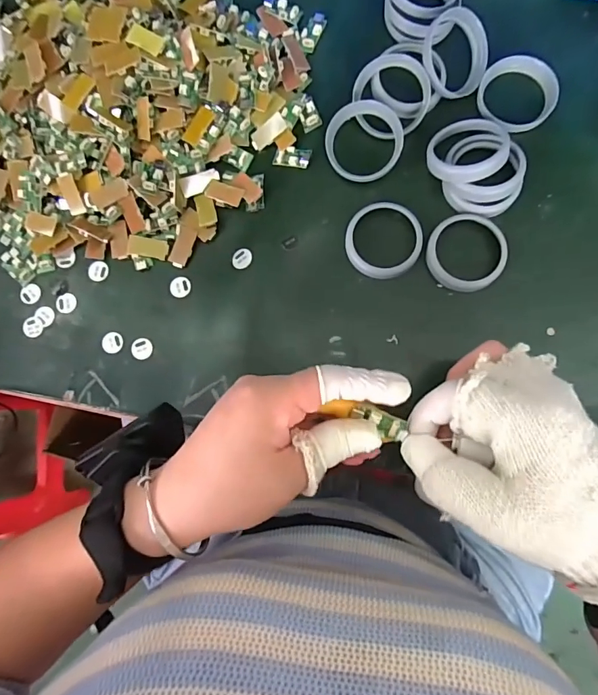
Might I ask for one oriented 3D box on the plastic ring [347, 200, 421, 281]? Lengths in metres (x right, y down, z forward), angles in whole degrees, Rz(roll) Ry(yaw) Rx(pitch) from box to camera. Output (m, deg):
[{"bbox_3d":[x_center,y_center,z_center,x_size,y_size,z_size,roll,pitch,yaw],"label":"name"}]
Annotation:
[{"bbox_3d":[0.066,-0.085,0.342,0.058,0.006,0.060,-1,84,5],"label":"plastic ring"}]

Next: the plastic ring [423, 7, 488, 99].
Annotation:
[{"bbox_3d":[0.120,-0.226,0.337,0.058,0.012,0.058,-6,103,-24],"label":"plastic ring"}]

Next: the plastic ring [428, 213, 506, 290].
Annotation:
[{"bbox_3d":[0.128,-0.072,0.337,0.059,0.005,0.059,-1,84,5],"label":"plastic ring"}]

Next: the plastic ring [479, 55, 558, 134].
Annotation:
[{"bbox_3d":[0.170,-0.198,0.342,0.059,0.012,0.051,27,86,7],"label":"plastic ring"}]

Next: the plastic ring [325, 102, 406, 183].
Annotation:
[{"bbox_3d":[0.051,-0.162,0.346,0.059,0.013,0.059,-1,84,5],"label":"plastic ring"}]

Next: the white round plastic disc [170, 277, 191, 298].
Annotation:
[{"bbox_3d":[-0.095,-0.048,0.354,0.016,0.004,0.017,-1,84,5],"label":"white round plastic disc"}]

